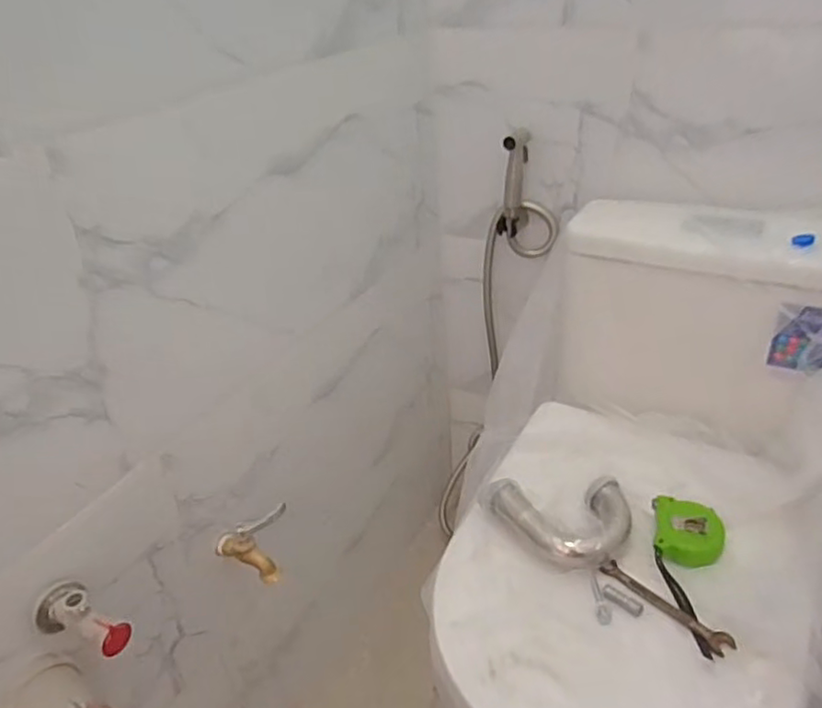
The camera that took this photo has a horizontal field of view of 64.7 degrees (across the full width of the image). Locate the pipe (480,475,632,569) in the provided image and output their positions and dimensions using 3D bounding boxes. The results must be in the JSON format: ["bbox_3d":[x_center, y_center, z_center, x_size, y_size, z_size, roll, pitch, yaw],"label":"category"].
[{"bbox_3d":[0.151,0.172,0.684,0.150,0.038,0.095,8,35,4],"label":"pipe"}]

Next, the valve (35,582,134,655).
[{"bbox_3d":[-0.281,0.225,0.550,0.090,0.045,0.046,28,41,29],"label":"valve"}]

